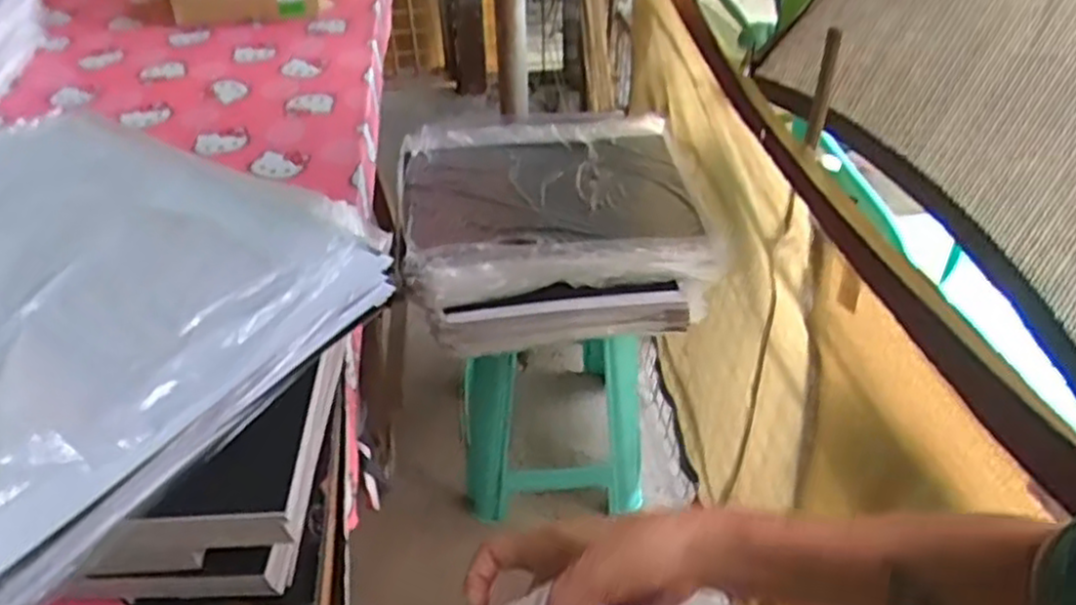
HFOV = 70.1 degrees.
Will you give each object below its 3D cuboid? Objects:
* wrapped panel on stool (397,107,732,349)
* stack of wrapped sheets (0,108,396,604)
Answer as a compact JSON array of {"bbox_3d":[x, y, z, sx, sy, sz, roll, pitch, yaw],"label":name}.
[{"bbox_3d":[0.029,-0.158,1.364,0.523,0.132,0.542,-5,42,-5],"label":"wrapped panel on stool"},{"bbox_3d":[-0.467,-0.001,0.661,0.533,0.062,0.459,21,47,25],"label":"stack of wrapped sheets"}]

